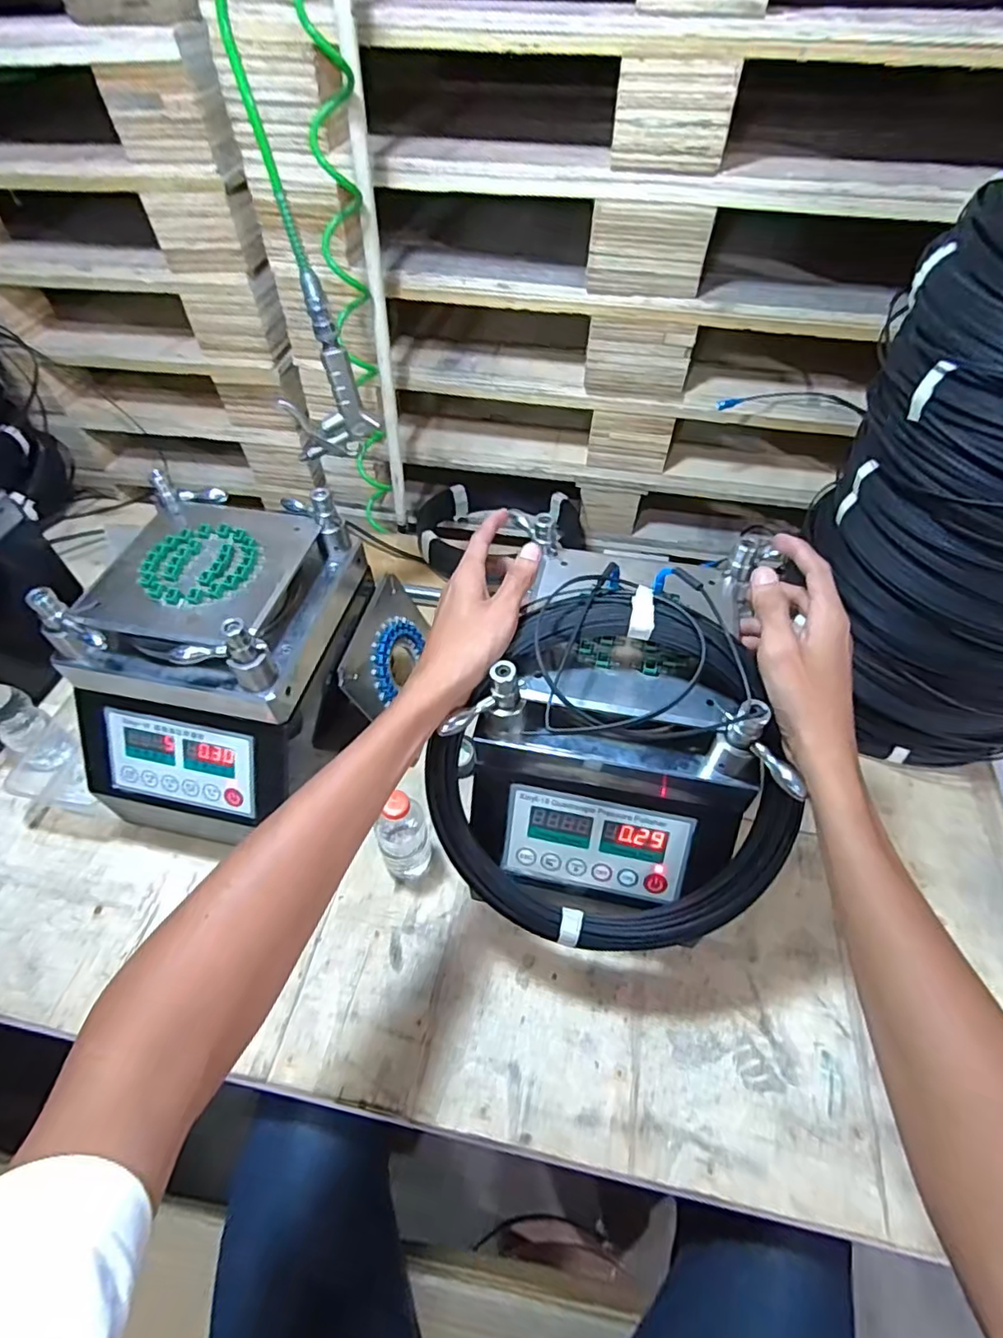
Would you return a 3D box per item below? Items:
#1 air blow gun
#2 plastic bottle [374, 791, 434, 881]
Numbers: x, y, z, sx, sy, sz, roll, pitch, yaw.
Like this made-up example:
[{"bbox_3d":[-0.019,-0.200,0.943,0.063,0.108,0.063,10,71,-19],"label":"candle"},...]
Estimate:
[{"bbox_3d":[-0.183,-0.294,0.598,0.087,0.167,0.023,-12,53,-7],"label":"air blow gun"},{"bbox_3d":[-0.104,0.162,0.599,0.050,0.137,0.058,-25,56,-16],"label":"plastic bottle"}]

